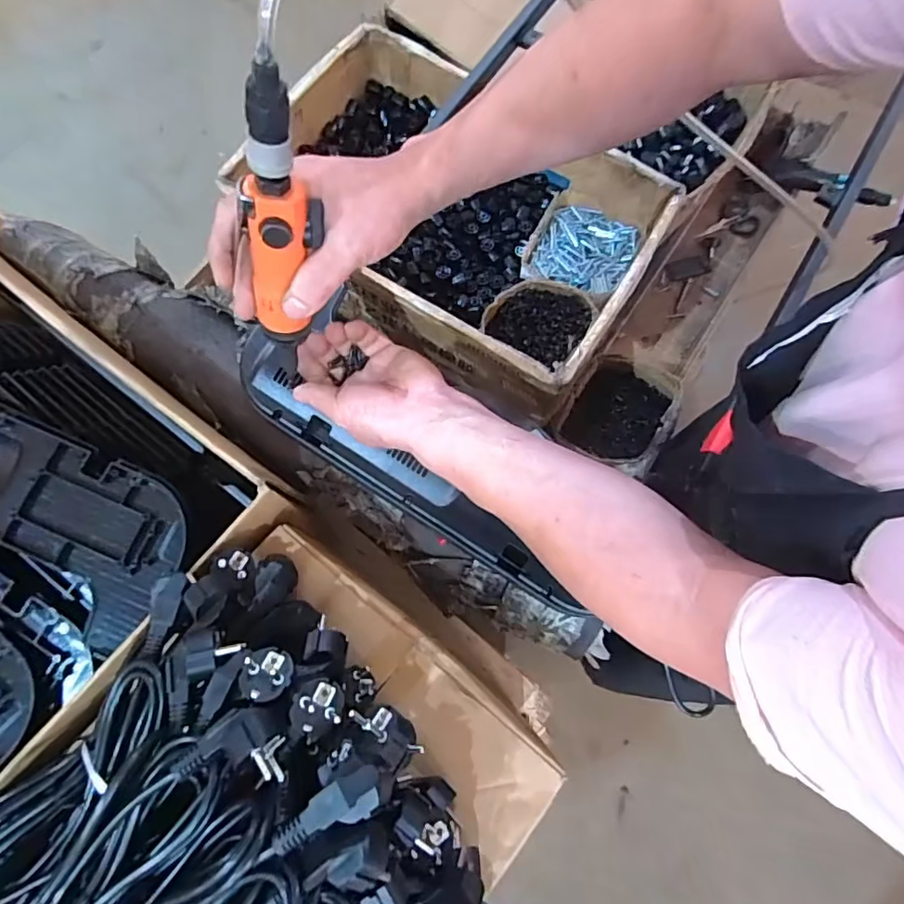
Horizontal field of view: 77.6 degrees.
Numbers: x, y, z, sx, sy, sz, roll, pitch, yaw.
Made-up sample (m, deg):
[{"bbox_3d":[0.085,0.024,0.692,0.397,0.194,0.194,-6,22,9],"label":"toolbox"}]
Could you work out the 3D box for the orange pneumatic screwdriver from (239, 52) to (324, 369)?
[{"bbox_3d":[-0.115,-0.134,0.383,0.034,0.244,0.041,37,56,8],"label":"orange pneumatic screwdriver"}]

